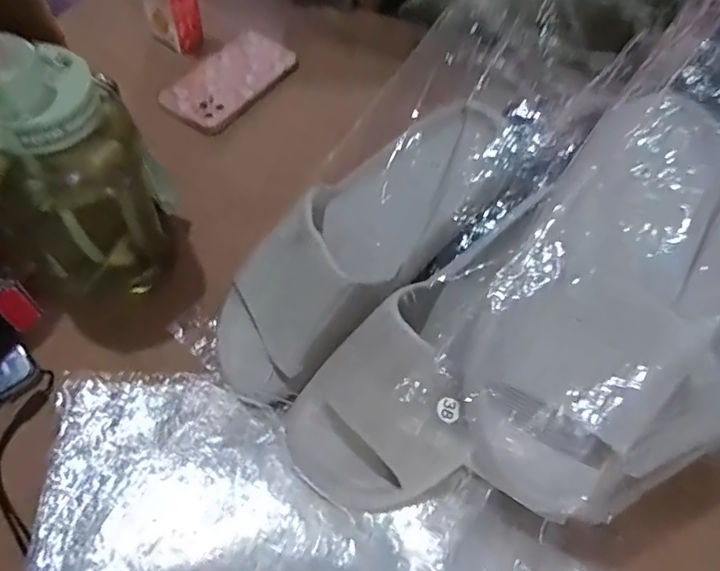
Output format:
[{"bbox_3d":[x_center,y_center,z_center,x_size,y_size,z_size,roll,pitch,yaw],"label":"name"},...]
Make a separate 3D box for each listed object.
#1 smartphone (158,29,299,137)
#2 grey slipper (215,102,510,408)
[{"bbox_3d":[-0.152,-0.241,0.641,0.093,0.012,0.166,33,62,16],"label":"smartphone"},{"bbox_3d":[-0.009,-0.027,0.410,0.280,0.061,0.107,-43,67,4],"label":"grey slipper"}]

